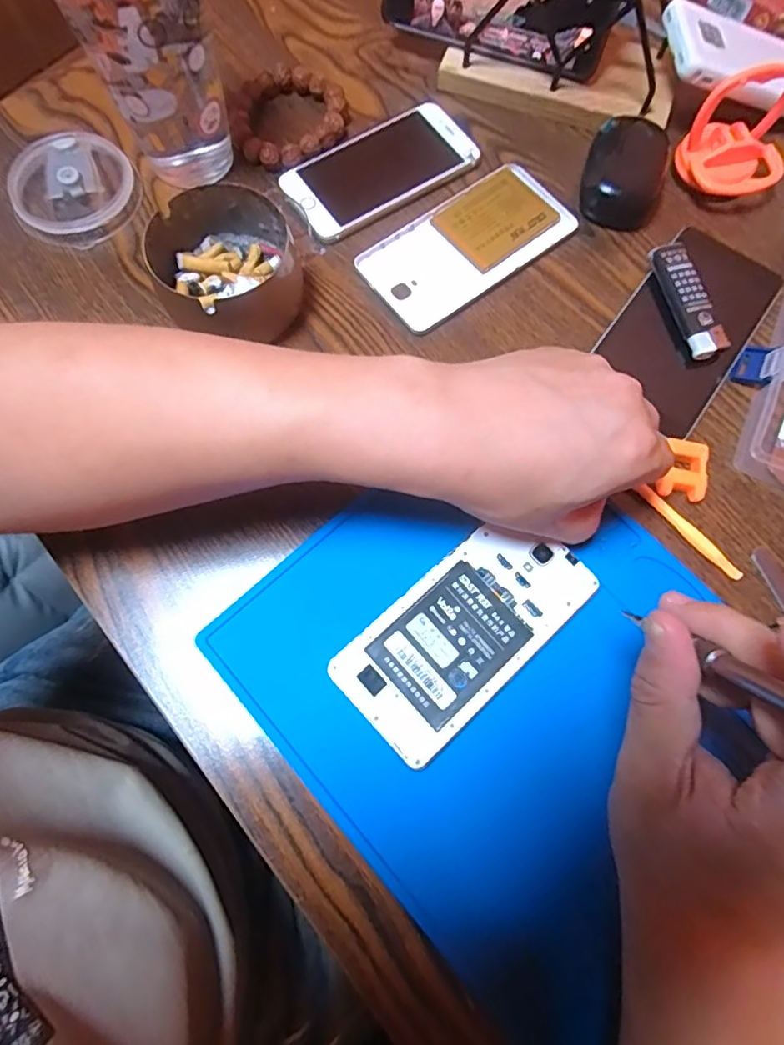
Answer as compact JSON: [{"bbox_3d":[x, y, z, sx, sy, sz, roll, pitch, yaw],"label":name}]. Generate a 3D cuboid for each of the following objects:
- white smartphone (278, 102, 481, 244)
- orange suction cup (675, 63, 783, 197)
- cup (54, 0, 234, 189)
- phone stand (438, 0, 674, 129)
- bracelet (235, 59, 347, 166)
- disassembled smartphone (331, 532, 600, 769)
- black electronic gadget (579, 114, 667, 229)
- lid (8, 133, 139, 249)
[{"bbox_3d":[-0.009,-0.251,0.386,0.131,0.009,0.069,-31,76,-10],"label":"white smartphone"},{"bbox_3d":[0.230,-0.255,0.362,0.063,0.069,0.043,5,73,0],"label":"orange suction cup"},{"bbox_3d":[-0.142,-0.283,0.324,0.084,0.142,0.077,0,73,-1],"label":"cup"},{"bbox_3d":[0.129,-0.356,0.367,0.162,0.116,0.075,20,74,5],"label":"phone stand"},{"bbox_3d":[-0.073,-0.293,0.396,0.078,0.017,0.086,-11,74,-4],"label":"bracelet"},{"bbox_3d":[0.039,0.057,0.294,0.138,0.006,0.069,-40,78,-12],"label":"disassembled smartphone"},{"bbox_3d":[0.162,-0.247,0.384,0.052,0.022,0.083,17,73,4],"label":"black electronic gadget"},{"bbox_3d":[-0.218,-0.230,0.375,0.081,0.017,0.080,0,73,-1],"label":"lid"}]

